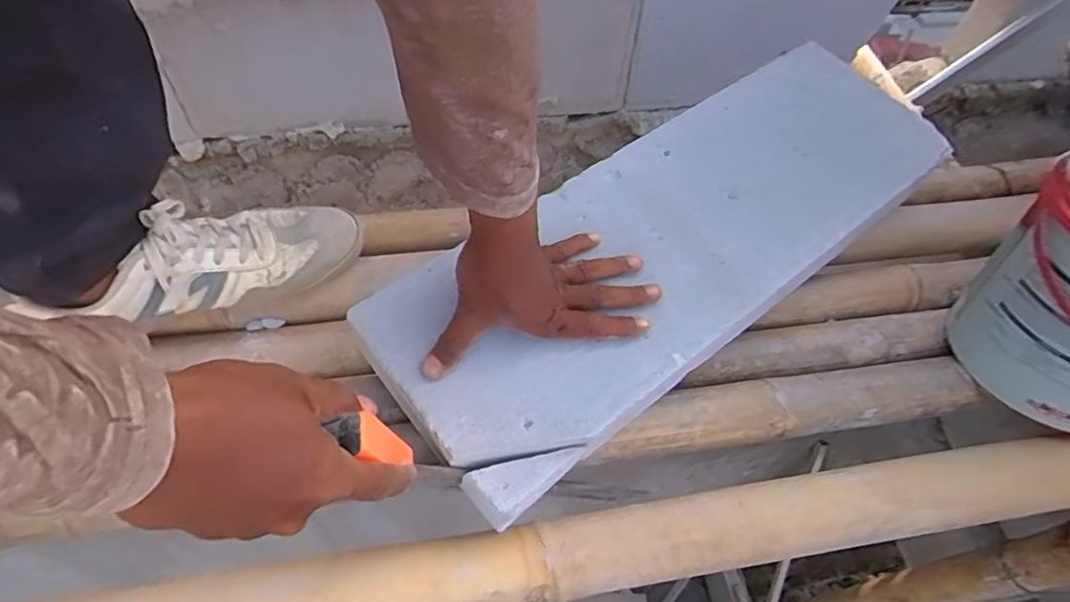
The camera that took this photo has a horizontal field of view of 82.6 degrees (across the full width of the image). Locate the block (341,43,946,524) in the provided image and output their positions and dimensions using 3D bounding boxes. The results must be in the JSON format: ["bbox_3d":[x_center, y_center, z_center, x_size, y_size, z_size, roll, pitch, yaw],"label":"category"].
[{"bbox_3d":[0.126,-0.048,0.583,0.573,0.107,0.218,-37,66,-21],"label":"block"}]

